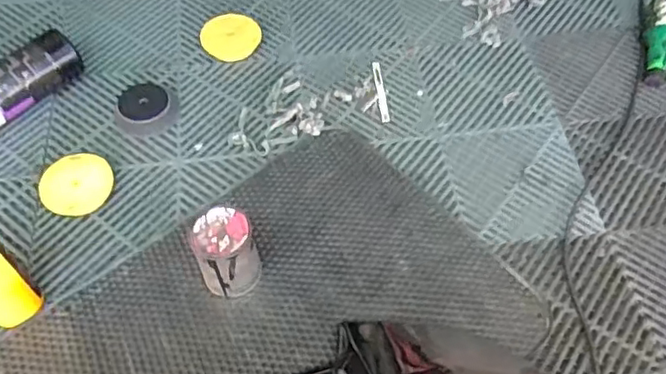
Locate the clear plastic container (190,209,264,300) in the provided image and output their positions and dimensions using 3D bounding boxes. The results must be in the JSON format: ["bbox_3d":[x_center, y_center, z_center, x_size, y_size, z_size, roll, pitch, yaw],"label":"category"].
[{"bbox_3d":[-0.130,0.084,0.774,0.071,0.100,0.078,-19,59,-12],"label":"clear plastic container"}]

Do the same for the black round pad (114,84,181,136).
[{"bbox_3d":[-0.283,-0.117,0.952,0.093,0.033,0.079,-16,58,-11],"label":"black round pad"}]

